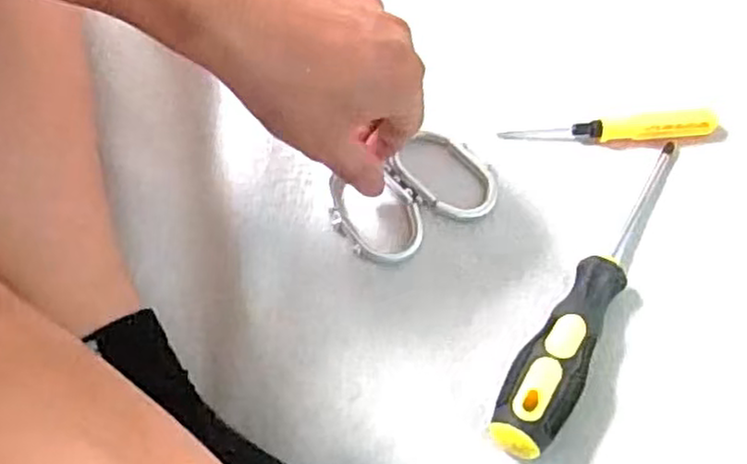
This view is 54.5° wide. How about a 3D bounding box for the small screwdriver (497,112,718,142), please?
[{"bbox_3d":[0.135,-0.059,0.416,0.123,0.015,0.011,1,65,-8],"label":"small screwdriver"}]

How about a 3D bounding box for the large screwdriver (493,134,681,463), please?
[{"bbox_3d":[0.111,0.022,0.361,0.028,0.030,0.198,32,65,7],"label":"large screwdriver"}]

